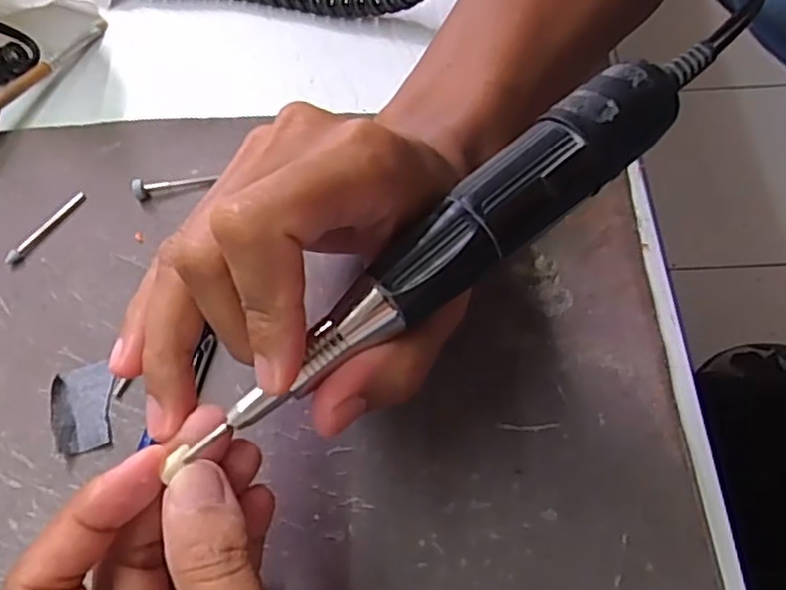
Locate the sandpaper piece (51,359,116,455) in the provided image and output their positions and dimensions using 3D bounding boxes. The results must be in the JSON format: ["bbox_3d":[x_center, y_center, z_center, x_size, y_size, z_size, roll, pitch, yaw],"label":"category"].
[{"bbox_3d":[-0.114,0.041,0.255,0.021,0.005,0.034,-16,63,-7],"label":"sandpaper piece"}]

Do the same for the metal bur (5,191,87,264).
[{"bbox_3d":[-0.148,-0.029,0.295,0.006,0.004,0.042,32,67,17],"label":"metal bur"}]

